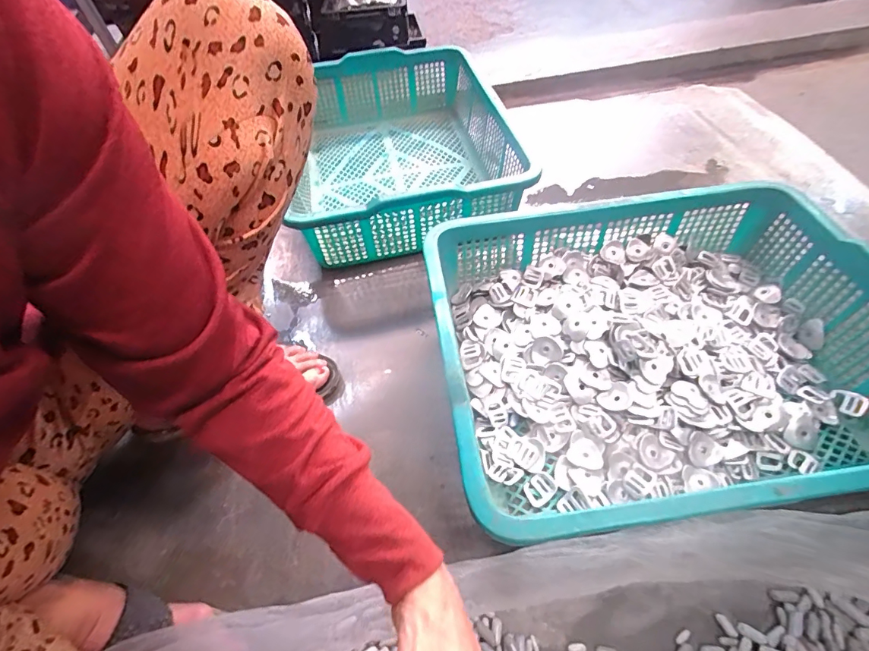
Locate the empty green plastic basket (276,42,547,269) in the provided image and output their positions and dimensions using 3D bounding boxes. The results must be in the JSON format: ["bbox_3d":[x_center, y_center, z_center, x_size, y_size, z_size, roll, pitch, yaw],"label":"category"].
[{"bbox_3d":[-0.066,-0.325,0.775,0.343,0.132,0.508,-13,54,-5],"label":"empty green plastic basket"}]

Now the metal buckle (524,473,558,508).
[{"bbox_3d":[0.109,0.171,0.448,0.031,0.008,0.027,-35,58,-19],"label":"metal buckle"}]

